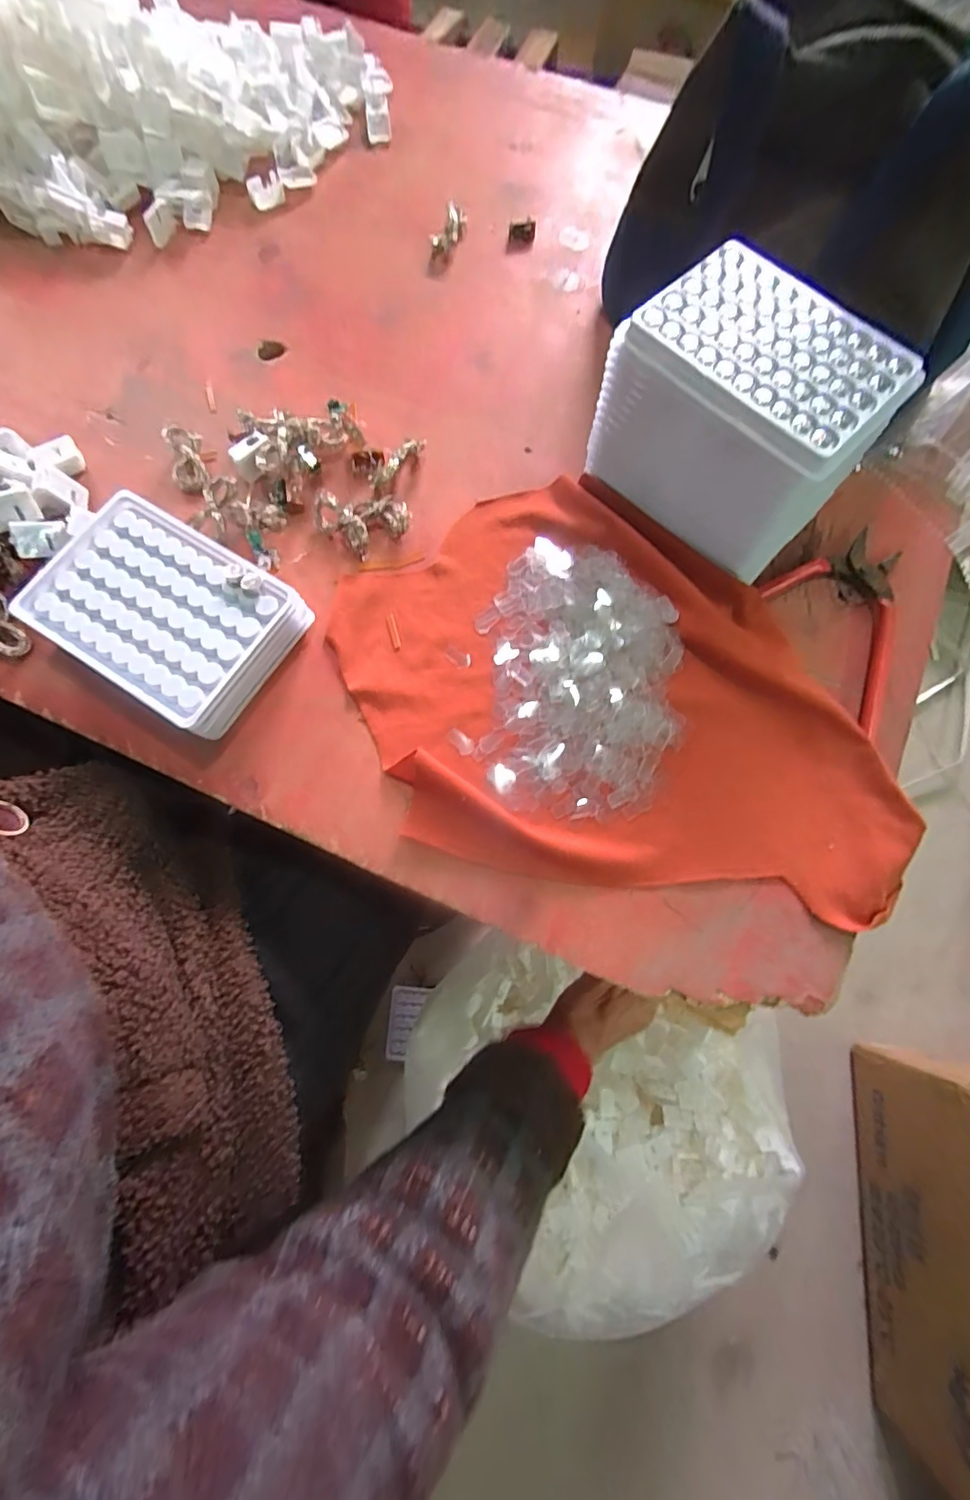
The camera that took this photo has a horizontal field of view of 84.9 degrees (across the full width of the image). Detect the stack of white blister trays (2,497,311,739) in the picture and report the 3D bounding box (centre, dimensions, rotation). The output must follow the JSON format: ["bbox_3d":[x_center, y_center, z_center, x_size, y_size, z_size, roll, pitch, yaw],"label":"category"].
[{"bbox_3d":[-0.181,-0.076,0.306,0.137,0.034,0.094,31,75,8],"label":"stack of white blister trays"}]

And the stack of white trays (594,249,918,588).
[{"bbox_3d":[0.140,-0.185,0.310,0.135,0.095,0.105,44,77,11],"label":"stack of white trays"}]

